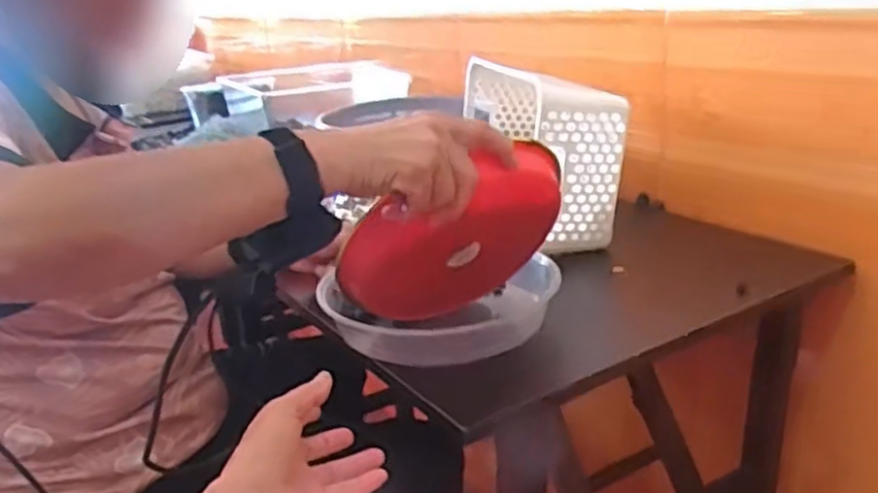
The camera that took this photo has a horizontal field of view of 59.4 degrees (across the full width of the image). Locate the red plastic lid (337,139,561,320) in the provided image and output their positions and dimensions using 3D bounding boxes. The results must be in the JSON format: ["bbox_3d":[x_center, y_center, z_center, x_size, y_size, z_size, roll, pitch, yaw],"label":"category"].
[{"bbox_3d":[0.012,0.000,0.682,0.199,0.196,0.032,-13,55,-26],"label":"red plastic lid"}]

